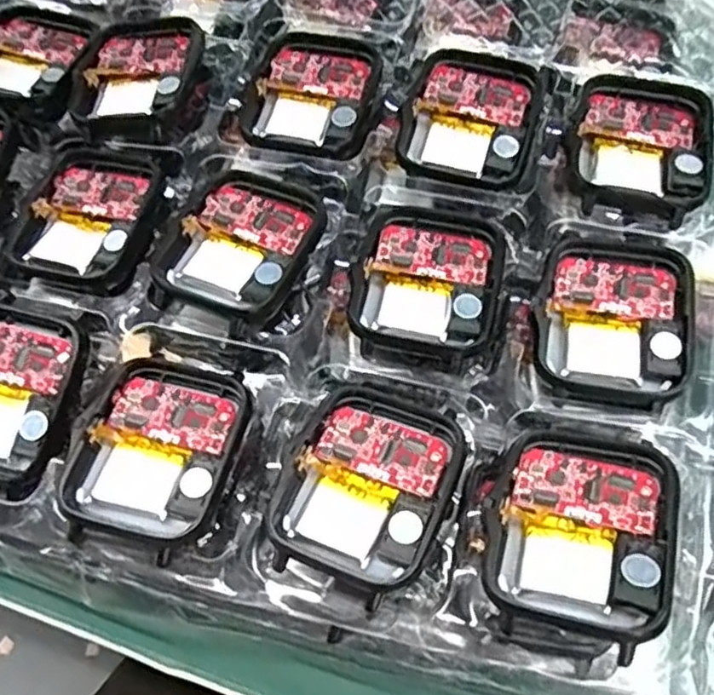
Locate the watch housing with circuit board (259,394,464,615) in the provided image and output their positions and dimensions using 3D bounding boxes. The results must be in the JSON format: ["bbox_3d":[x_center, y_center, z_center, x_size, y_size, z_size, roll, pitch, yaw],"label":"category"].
[{"bbox_3d":[0.002,0.031,0.157,0.037,0.005,0.044,20,67,12],"label":"watch housing with circuit board"}]

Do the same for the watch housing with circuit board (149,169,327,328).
[{"bbox_3d":[-0.031,-0.028,0.187,0.039,0.007,0.045,20,69,12],"label":"watch housing with circuit board"}]

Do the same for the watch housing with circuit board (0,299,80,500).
[{"bbox_3d":[-0.091,0.012,0.177,0.037,0.012,0.044,14,68,10],"label":"watch housing with circuit board"}]

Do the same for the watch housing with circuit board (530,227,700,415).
[{"bbox_3d":[0.066,-0.008,0.176,0.038,0.007,0.046,12,66,9],"label":"watch housing with circuit board"}]

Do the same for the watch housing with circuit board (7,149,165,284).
[{"bbox_3d":[-0.079,-0.038,0.201,0.039,0.005,0.041,16,68,11],"label":"watch housing with circuit board"}]

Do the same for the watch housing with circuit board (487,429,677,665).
[{"bbox_3d":[0.048,0.038,0.147,0.036,0.015,0.045,14,66,10],"label":"watch housing with circuit board"}]

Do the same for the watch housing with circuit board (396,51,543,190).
[{"bbox_3d":[0.034,-0.069,0.203,0.039,0.007,0.043,14,68,10],"label":"watch housing with circuit board"}]

